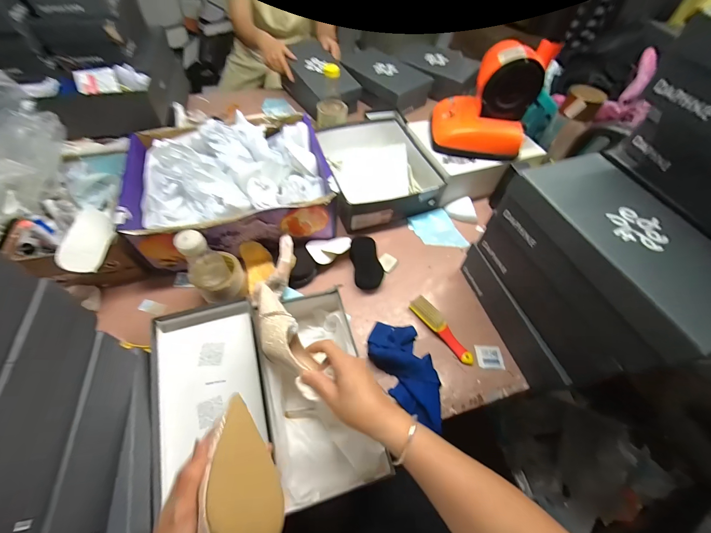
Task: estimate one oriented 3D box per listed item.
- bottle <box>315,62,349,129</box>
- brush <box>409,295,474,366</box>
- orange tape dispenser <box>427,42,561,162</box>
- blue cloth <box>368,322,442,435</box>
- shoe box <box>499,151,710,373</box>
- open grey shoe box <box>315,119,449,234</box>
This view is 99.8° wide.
[{"bbox_3d":[-0.069,-0.499,0.874,0.092,0.157,0.079,-1,57,-4],"label":"bottle"},{"bbox_3d":[0.169,0.120,0.581,0.035,0.028,0.153,-32,64,-22],"label":"brush"},{"bbox_3d":[0.301,-0.383,0.689,0.208,0.200,0.147,8,56,2],"label":"orange tape dispenser"},{"bbox_3d":[0.095,0.183,0.532,0.101,0.039,0.202,-18,59,-15],"label":"blue cloth"},{"bbox_3d":[0.370,-0.014,0.430,0.171,0.112,0.293,-16,59,-14],"label":"shoe box"},{"bbox_3d":[0.062,-0.260,0.789,0.253,0.087,0.325,-11,58,-10],"label":"open grey shoe box"}]

